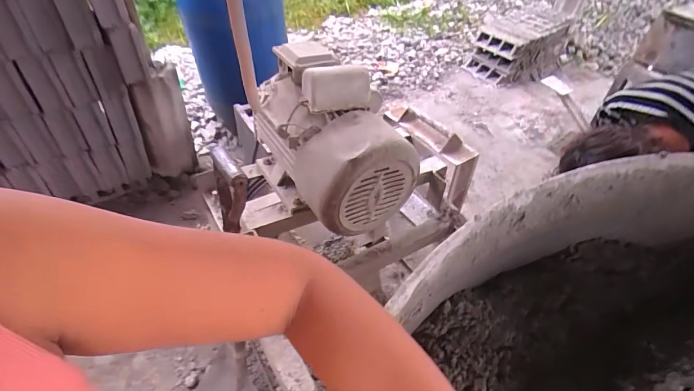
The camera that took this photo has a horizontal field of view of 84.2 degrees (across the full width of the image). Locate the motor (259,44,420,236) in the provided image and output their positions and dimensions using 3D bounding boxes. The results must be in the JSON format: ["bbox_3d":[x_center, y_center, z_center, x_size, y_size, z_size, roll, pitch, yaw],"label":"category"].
[{"bbox_3d":[-0.026,-0.130,0.865,0.235,0.257,0.334,-23,52,-23],"label":"motor"}]

